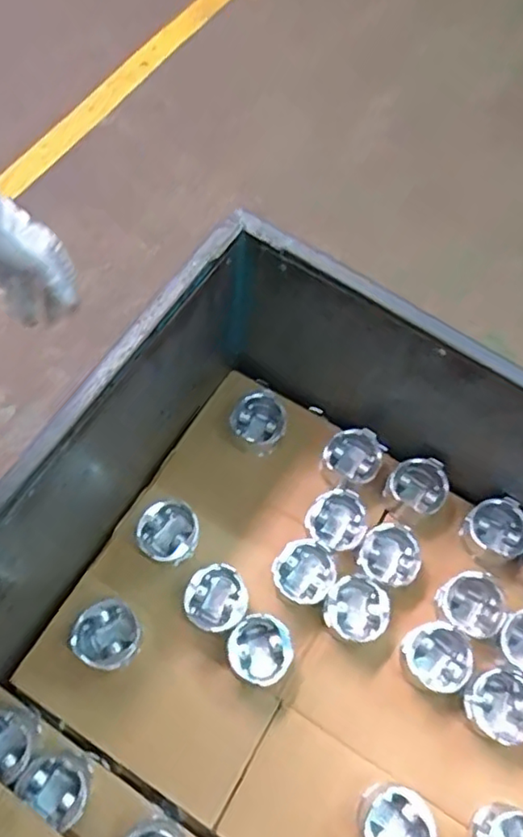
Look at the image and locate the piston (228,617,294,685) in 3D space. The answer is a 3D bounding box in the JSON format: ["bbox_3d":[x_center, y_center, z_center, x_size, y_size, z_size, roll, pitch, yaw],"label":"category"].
[{"bbox_3d":[-0.001,0.266,0.699,0.071,0.053,0.071,1,66,-2],"label":"piston"}]

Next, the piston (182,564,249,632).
[{"bbox_3d":[-0.053,0.215,0.716,0.073,0.071,0.067,1,66,-2],"label":"piston"}]

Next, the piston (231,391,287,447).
[{"bbox_3d":[-0.003,0.005,0.812,0.072,0.059,0.064,-21,68,-11],"label":"piston"}]

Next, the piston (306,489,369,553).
[{"bbox_3d":[0.095,0.131,0.760,0.071,0.045,0.067,1,66,-2],"label":"piston"}]

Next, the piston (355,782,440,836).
[{"bbox_3d":[0.143,0.430,0.640,0.074,0.053,0.076,32,68,12],"label":"piston"}]

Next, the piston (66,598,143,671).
[{"bbox_3d":[-0.175,0.251,0.699,0.068,0.071,0.071,1,66,-2],"label":"piston"}]

